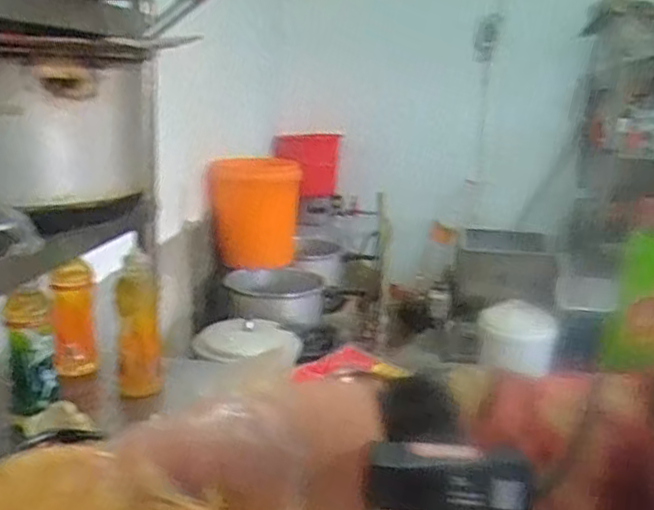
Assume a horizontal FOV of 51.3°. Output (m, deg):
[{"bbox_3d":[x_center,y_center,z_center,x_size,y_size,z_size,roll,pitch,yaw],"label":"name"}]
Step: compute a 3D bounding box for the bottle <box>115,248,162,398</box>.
[{"bbox_3d":[-0.293,0.109,1.060,0.066,0.212,0.050,-1,15,-12],"label":"bottle"}]

